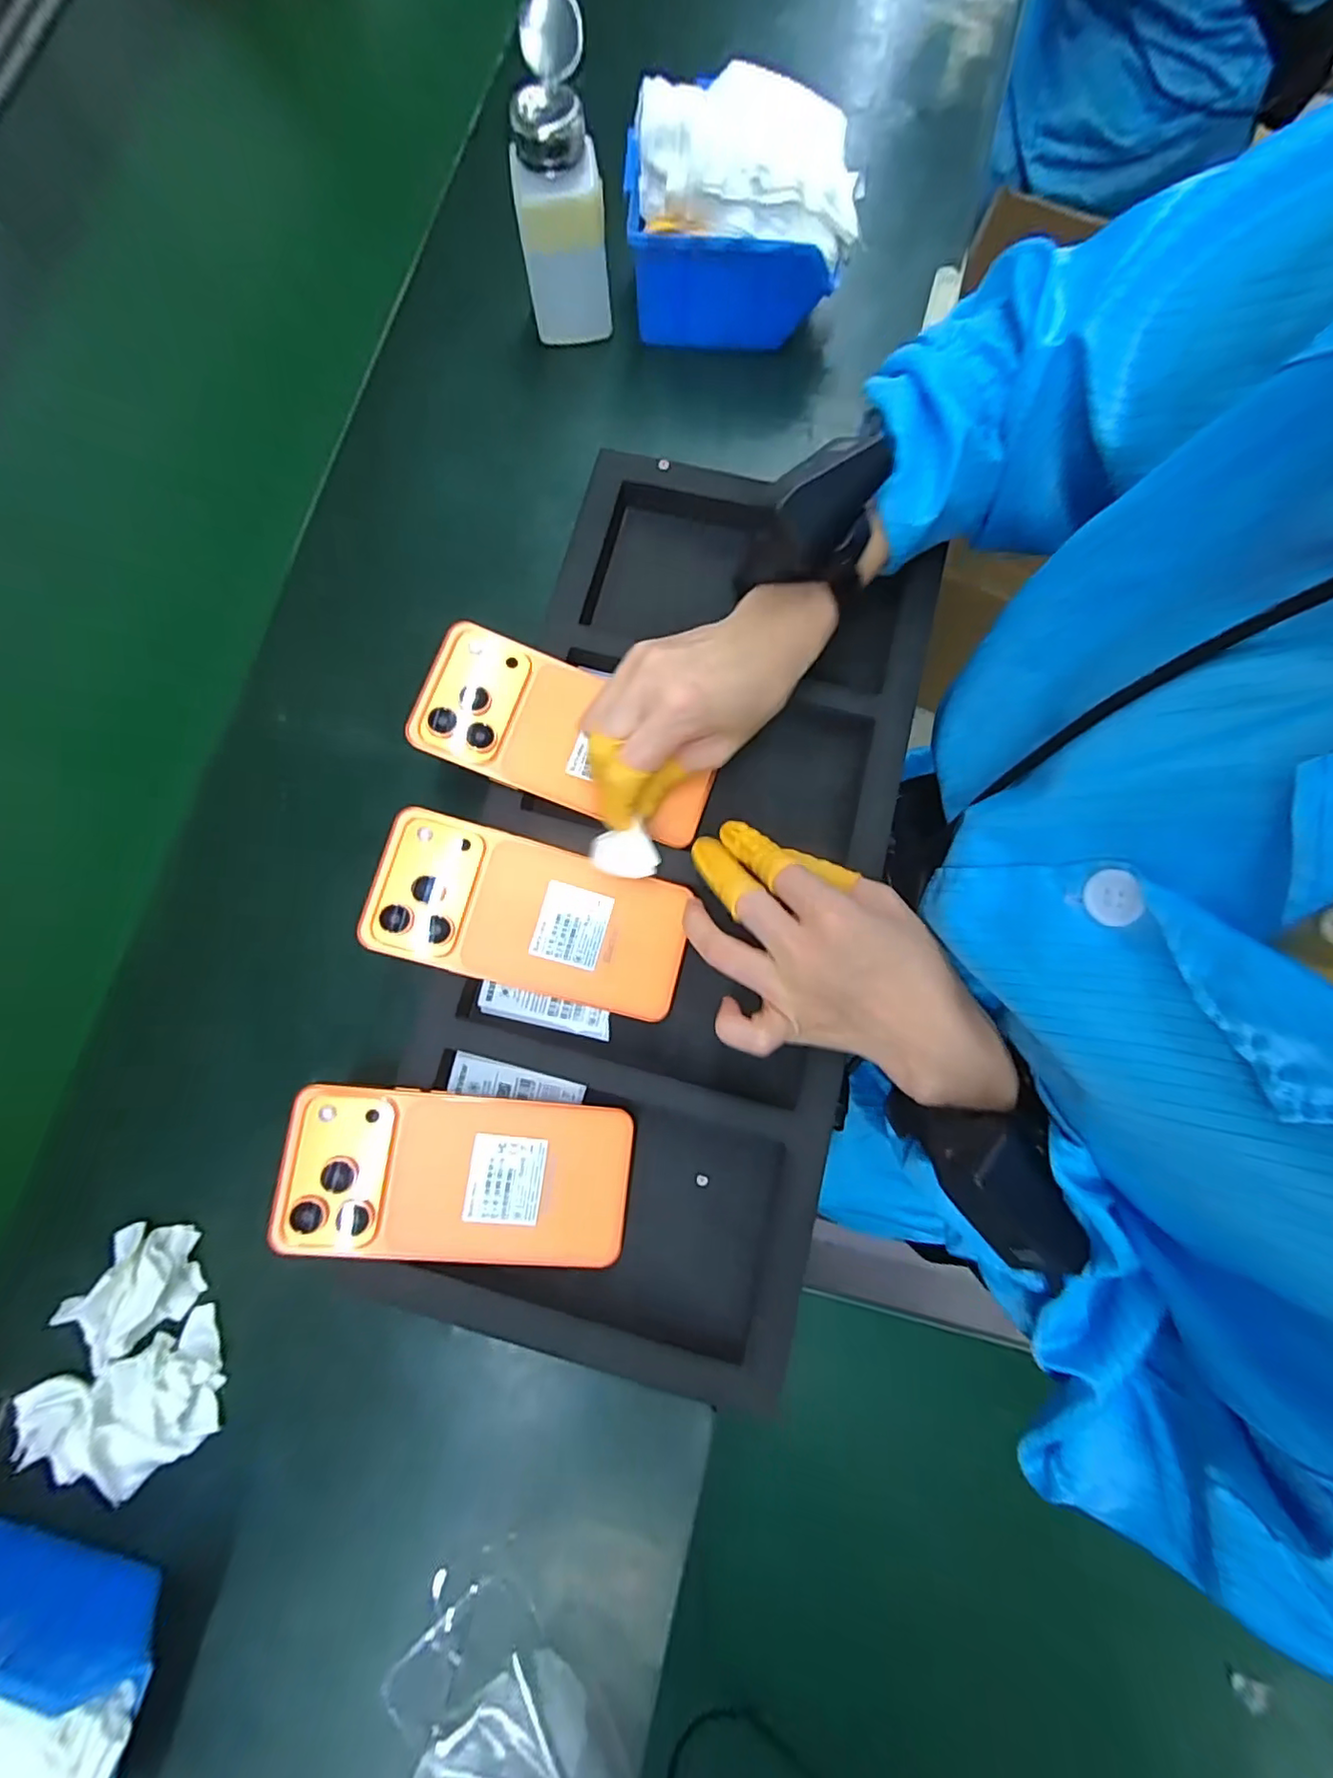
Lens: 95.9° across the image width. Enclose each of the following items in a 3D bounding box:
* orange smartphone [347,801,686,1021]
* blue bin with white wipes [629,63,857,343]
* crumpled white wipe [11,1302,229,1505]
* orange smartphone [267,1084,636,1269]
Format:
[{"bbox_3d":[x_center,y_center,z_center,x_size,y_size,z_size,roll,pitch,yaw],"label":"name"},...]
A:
[{"bbox_3d":[-0.069,0.014,0.317,0.158,0.005,0.077,17,80,-8],"label":"orange smartphone"},{"bbox_3d":[0.048,-0.433,0.388,0.142,0.104,0.099,-2,79,2],"label":"blue bin with white wipes"},{"bbox_3d":[-0.269,0.262,0.296,0.087,0.022,0.060,-23,81,-5],"label":"crumpled white wipe"},{"bbox_3d":[-0.100,0.141,0.295,0.162,0.006,0.076,9,81,-9],"label":"orange smartphone"}]

